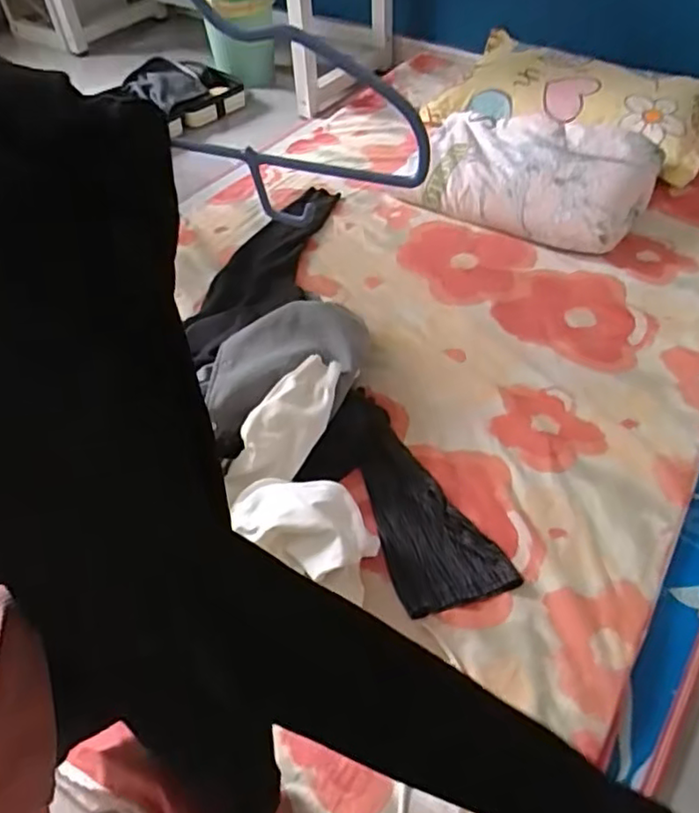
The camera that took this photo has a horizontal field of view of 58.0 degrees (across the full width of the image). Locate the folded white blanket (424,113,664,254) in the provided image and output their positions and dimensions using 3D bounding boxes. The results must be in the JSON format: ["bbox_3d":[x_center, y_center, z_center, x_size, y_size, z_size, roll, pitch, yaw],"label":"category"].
[{"bbox_3d":[0.446,-0.601,1.605,0.599,0.113,0.426,20,53,20],"label":"folded white blanket"}]

